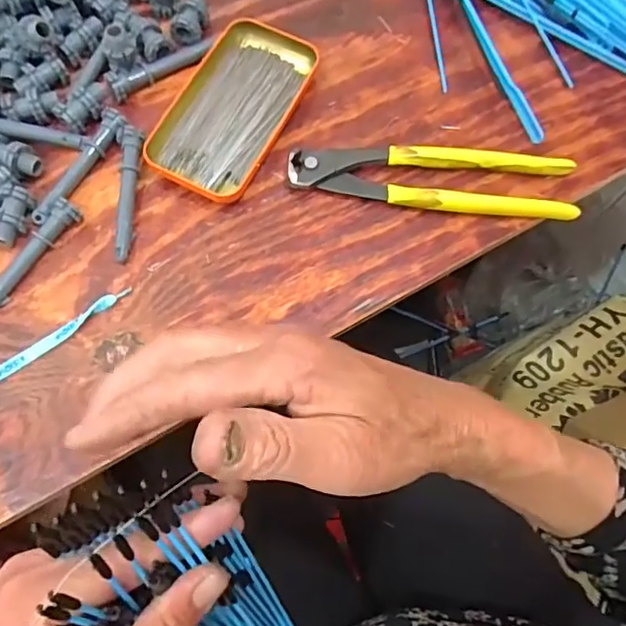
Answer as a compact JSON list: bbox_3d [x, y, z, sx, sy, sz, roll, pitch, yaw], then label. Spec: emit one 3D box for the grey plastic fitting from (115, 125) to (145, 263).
[{"bbox_3d":[-0.126,-0.081,0.388,0.017,0.017,0.095,-1,71,-2],"label":"grey plastic fitting"}]

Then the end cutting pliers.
[{"bbox_3d":[0.086,-0.096,0.404,0.201,0.017,0.050,4,71,-1],"label":"end cutting pliers"}]

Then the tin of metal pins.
[{"bbox_3d":[-0.056,-0.152,0.413,0.082,0.018,0.145,25,72,6],"label":"tin of metal pins"}]

